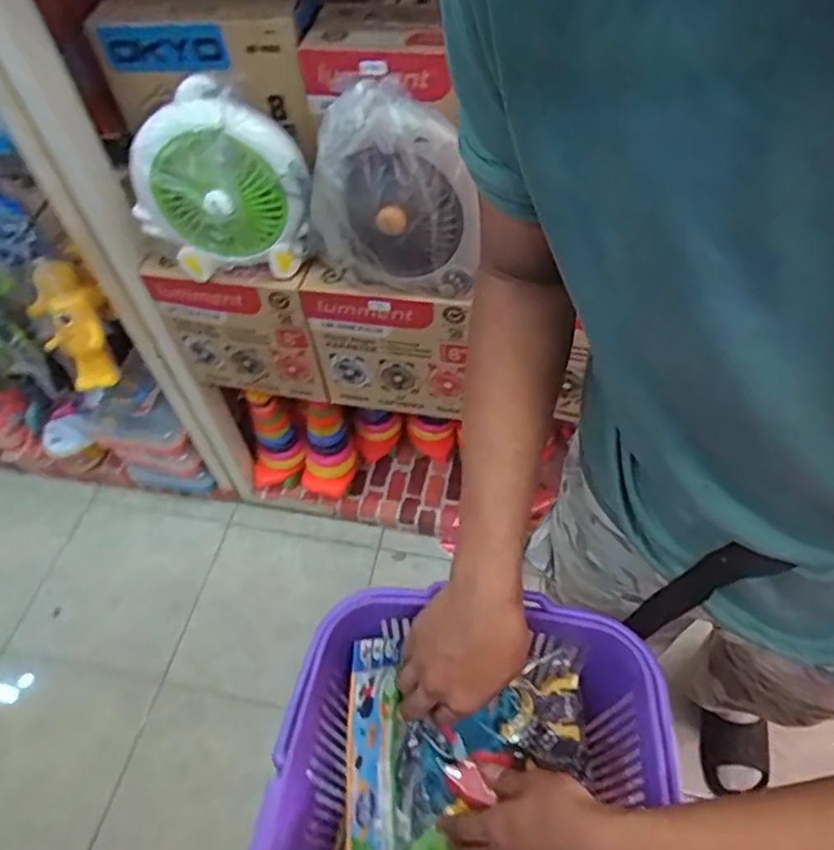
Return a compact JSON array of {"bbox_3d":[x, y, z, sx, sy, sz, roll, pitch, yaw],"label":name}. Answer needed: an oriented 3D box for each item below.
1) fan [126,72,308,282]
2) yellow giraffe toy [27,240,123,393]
[{"bbox_3d":[-0.282,-0.333,0.872,0.240,0.250,0.077,-9,52,-3],"label":"fan"},{"bbox_3d":[-0.636,-0.198,1.143,0.110,0.125,0.250,-19,80,-10],"label":"yellow giraffe toy"}]

